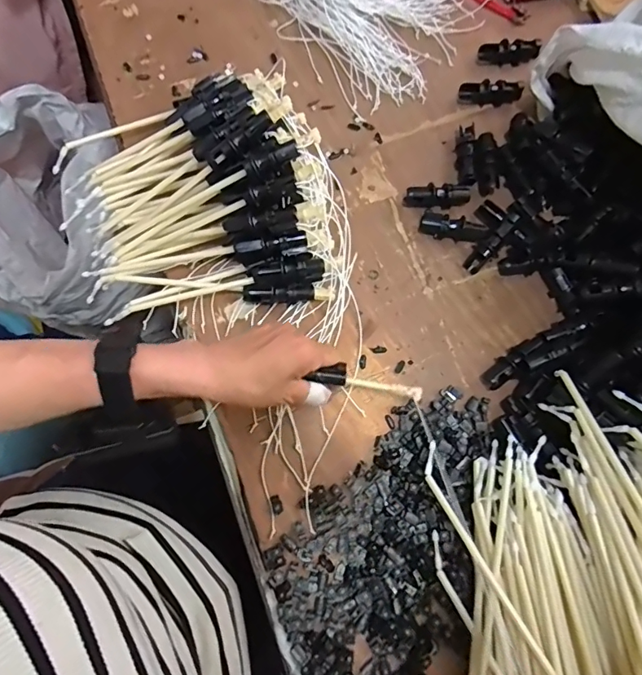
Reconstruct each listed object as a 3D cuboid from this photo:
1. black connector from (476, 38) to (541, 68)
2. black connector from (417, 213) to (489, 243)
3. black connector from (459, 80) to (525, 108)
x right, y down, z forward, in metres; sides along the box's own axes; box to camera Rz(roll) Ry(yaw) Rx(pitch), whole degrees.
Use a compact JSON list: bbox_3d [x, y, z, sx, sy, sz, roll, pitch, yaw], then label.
[{"bbox_3d":[0.214,-0.325,0.523,0.064,0.020,0.018,-4,76,-2],"label":"black connector"},{"bbox_3d":[0.135,-0.112,0.469,0.065,0.024,0.019,15,76,2],"label":"black connector"},{"bbox_3d":[0.188,-0.271,0.506,0.068,0.020,0.016,0,76,-1],"label":"black connector"}]

